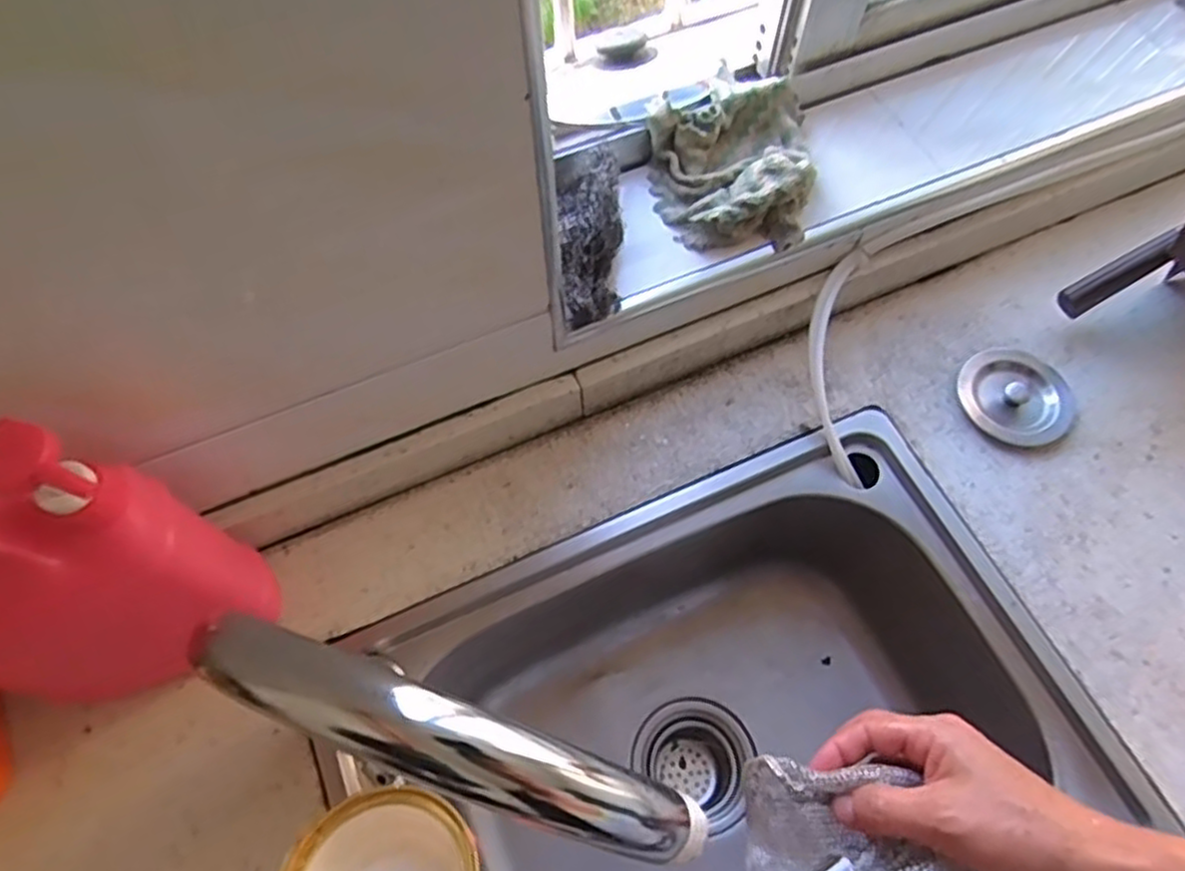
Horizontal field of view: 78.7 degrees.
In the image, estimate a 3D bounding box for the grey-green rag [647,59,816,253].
[{"bbox_3d":[0.106,-0.217,0.558,0.123,0.046,0.146,-4,64,-1],"label":"grey-green rag"}]

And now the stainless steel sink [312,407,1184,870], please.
[{"bbox_3d":[0.114,0.248,0.585,0.450,0.217,0.361,-24,66,-10],"label":"stainless steel sink"}]

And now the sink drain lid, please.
[{"bbox_3d":[0.350,-0.034,0.594,0.089,0.020,0.088,-1,64,1],"label":"sink drain lid"}]

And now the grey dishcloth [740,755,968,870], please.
[{"bbox_3d":[0.121,0.199,0.365,0.060,0.115,0.074,44,65,-28],"label":"grey dishcloth"}]

